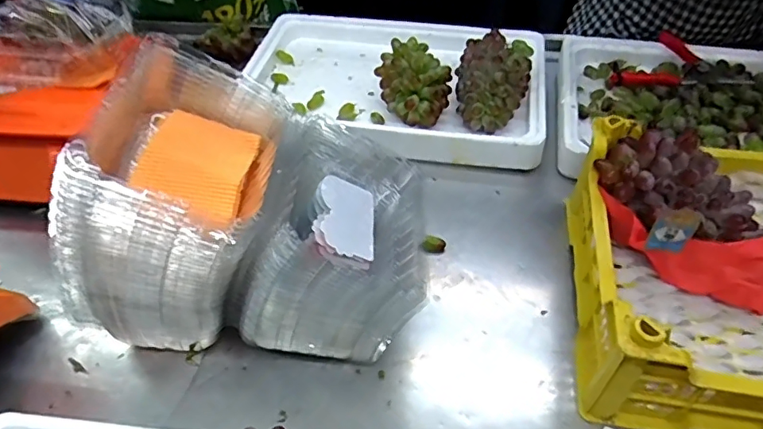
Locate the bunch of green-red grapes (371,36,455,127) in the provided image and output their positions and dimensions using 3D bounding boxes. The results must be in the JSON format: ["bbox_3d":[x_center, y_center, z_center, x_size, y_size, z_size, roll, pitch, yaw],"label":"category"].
[{"bbox_3d":[0.047,-0.192,0.783,0.108,0.082,0.143,1,44,5],"label":"bunch of green-red grapes"}]

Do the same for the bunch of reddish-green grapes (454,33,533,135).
[{"bbox_3d":[0.164,-0.202,0.773,0.099,0.077,0.165,10,48,12],"label":"bunch of reddish-green grapes"}]

